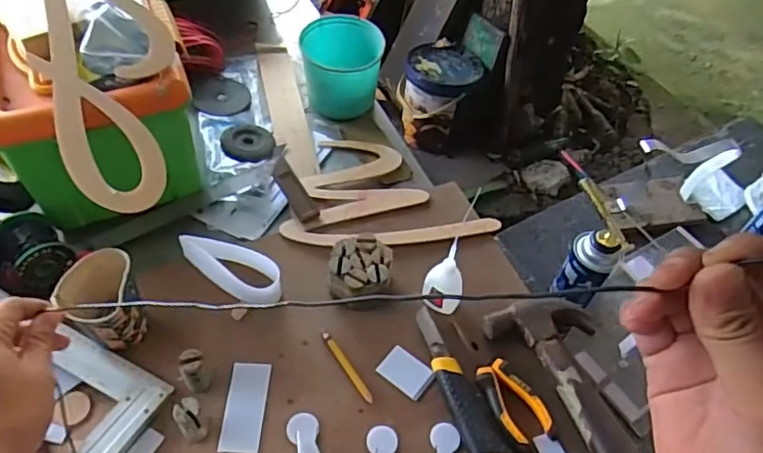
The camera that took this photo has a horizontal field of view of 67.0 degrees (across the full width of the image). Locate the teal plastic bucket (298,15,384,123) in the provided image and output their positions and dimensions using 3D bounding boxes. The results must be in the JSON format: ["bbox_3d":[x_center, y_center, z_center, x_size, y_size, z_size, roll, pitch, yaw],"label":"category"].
[{"bbox_3d":[-0.060,-0.243,0.878,0.116,0.100,0.130,-8,55,-11],"label":"teal plastic bucket"}]

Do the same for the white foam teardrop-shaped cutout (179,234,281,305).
[{"bbox_3d":[-0.177,0.049,0.675,0.134,0.036,0.048,23,55,12],"label":"white foam teardrop-shaped cutout"}]

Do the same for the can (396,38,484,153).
[{"bbox_3d":[0.166,-0.384,1.692,0.230,0.216,0.241,4,53,-2],"label":"can"}]

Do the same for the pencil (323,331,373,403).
[{"bbox_3d":[-0.037,0.151,0.621,0.010,0.004,0.093,-27,61,-23],"label":"pencil"}]

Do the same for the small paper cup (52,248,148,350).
[{"bbox_3d":[-0.283,0.080,0.595,0.069,0.084,0.075,3,54,-3],"label":"small paper cup"}]

